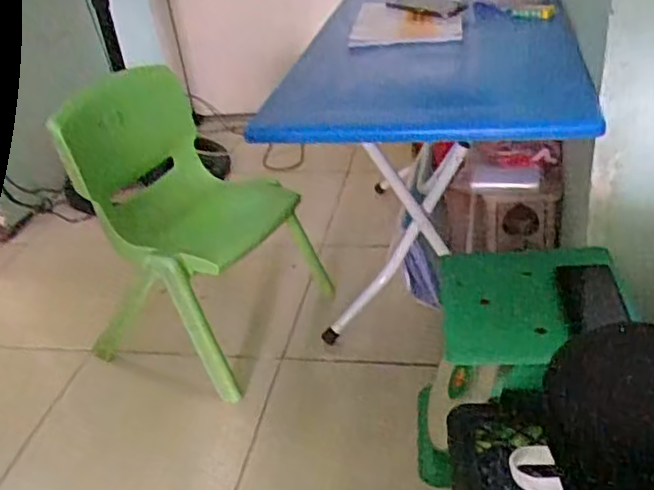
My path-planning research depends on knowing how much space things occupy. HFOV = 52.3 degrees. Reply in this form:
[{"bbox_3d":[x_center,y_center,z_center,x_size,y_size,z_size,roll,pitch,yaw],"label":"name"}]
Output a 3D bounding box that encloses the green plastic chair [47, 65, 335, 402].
[{"bbox_3d":[-0.250,-0.045,1.248,0.350,0.479,0.369,13,37,29],"label":"green plastic chair"}]

